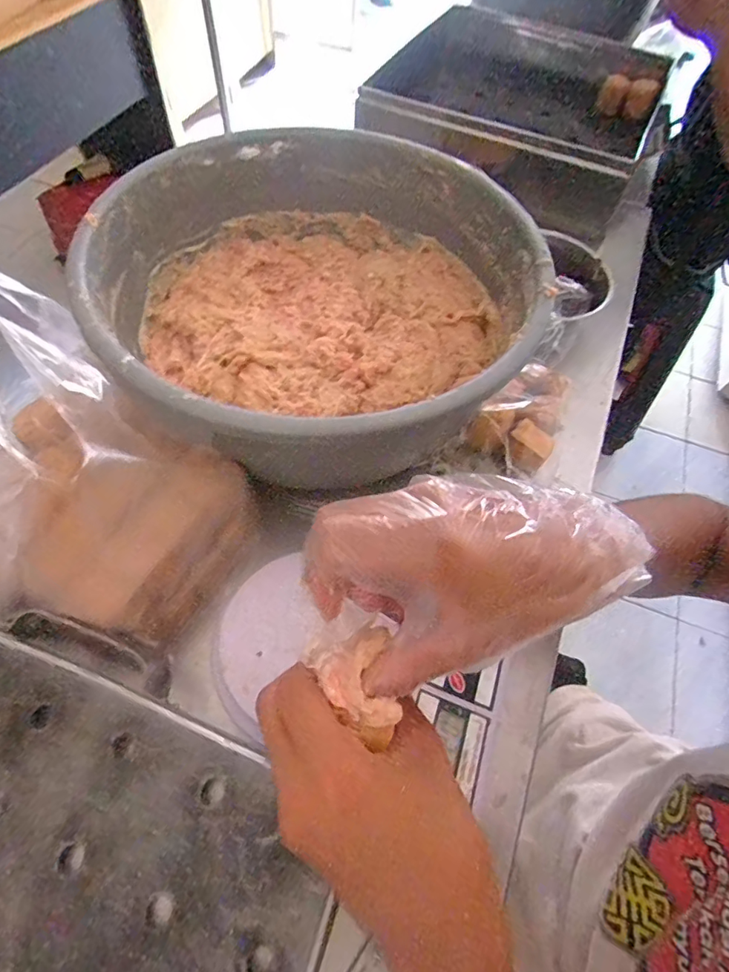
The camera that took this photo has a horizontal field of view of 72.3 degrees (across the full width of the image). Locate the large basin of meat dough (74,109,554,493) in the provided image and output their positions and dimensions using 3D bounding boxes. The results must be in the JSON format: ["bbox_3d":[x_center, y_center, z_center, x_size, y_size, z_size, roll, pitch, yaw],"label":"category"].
[{"bbox_3d":[-0.040,-0.155,0.451,0.353,0.140,0.353,2,59,-3],"label":"large basin of meat dough"}]

